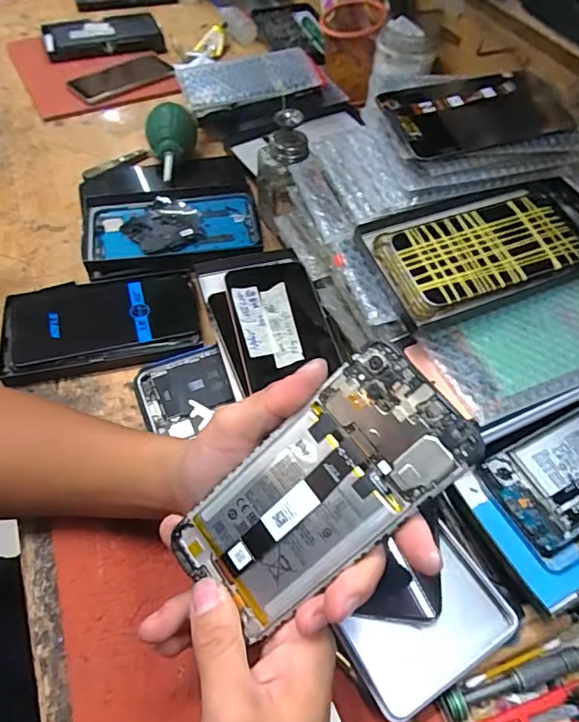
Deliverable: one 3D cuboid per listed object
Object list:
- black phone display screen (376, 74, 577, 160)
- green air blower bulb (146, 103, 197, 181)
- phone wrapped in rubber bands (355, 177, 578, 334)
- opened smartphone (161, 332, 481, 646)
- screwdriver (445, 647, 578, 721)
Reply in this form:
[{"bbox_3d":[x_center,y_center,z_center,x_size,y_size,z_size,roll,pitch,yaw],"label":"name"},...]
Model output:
[{"bbox_3d":[0.152,-0.197,0.396,0.157,0.009,0.066,-16,75,-16],"label":"black phone display screen"},{"bbox_3d":[-0.140,-0.270,0.606,0.059,0.048,0.083,-17,57,-13],"label":"green air blower bulb"},{"bbox_3d":[0.163,-0.092,0.404,0.197,0.023,0.096,-18,67,-11],"label":"phone wrapped in rubber bands"},{"bbox_3d":[0.011,0.065,0.247,0.157,0.006,0.071,-44,71,12],"label":"opened smartphone"},{"bbox_3d":[0.153,0.194,0.310,0.121,0.011,0.014,-12,56,-10],"label":"screwdriver"}]

